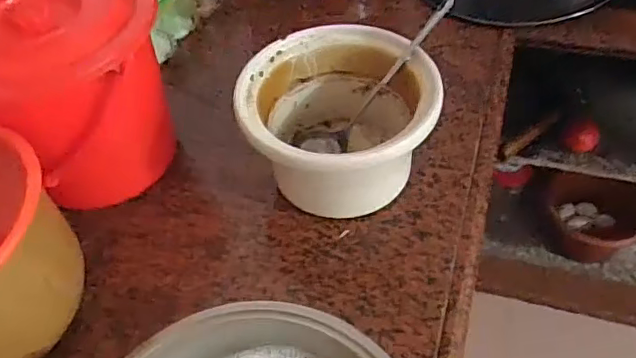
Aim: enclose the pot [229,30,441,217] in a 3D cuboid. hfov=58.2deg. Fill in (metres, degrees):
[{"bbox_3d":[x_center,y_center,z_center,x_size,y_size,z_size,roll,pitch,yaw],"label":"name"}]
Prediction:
[{"bbox_3d":[0.023,-0.064,0.631,0.196,0.124,0.167,-3,50,3],"label":"pot"}]

